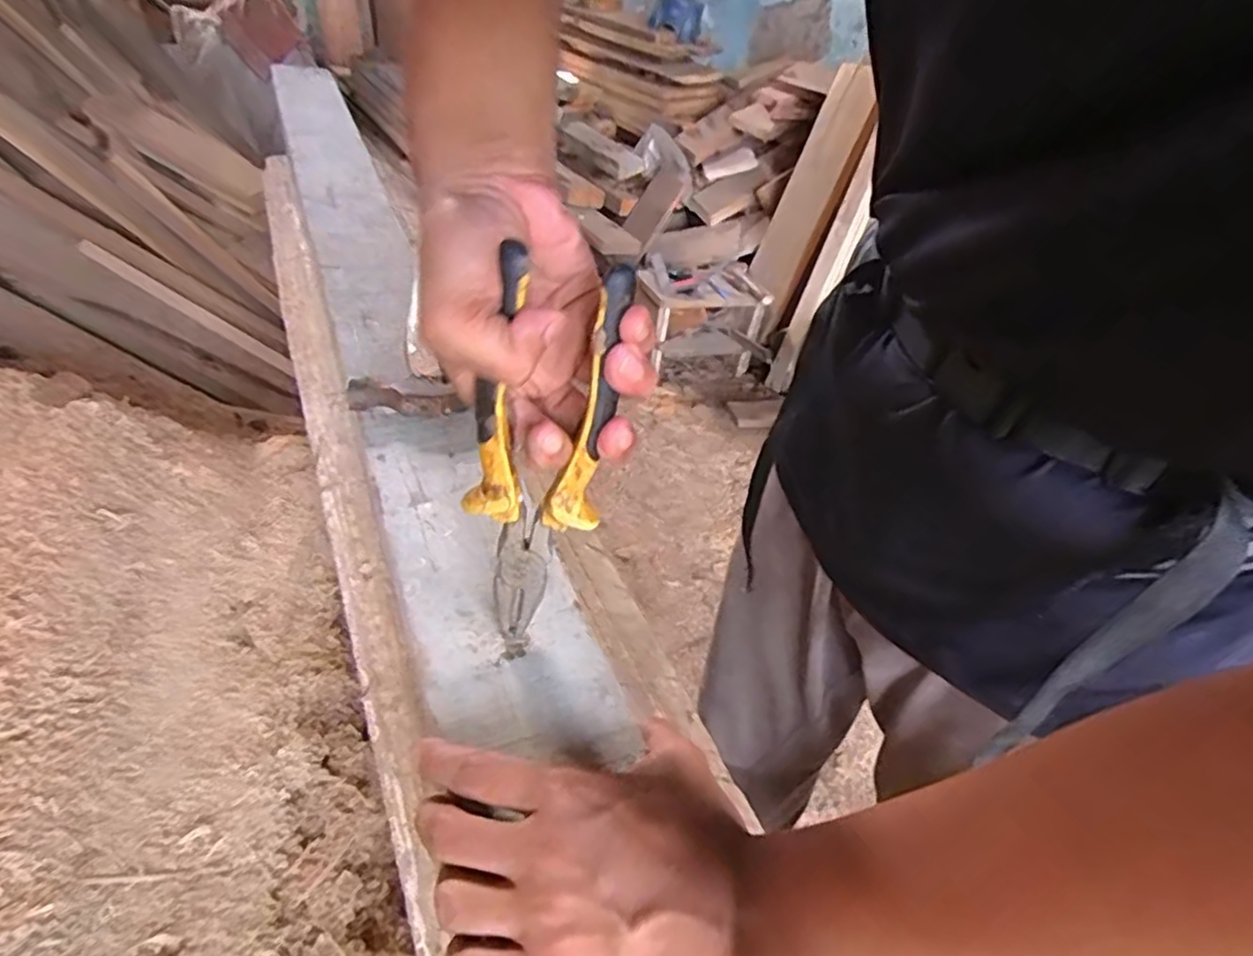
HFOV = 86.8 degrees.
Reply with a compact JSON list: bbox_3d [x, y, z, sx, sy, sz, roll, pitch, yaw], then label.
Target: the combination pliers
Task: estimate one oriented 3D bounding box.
[{"bbox_3d":[-0.043,-0.003,0.315,0.059,0.197,0.022,13,27,7],"label":"combination pliers"}]

